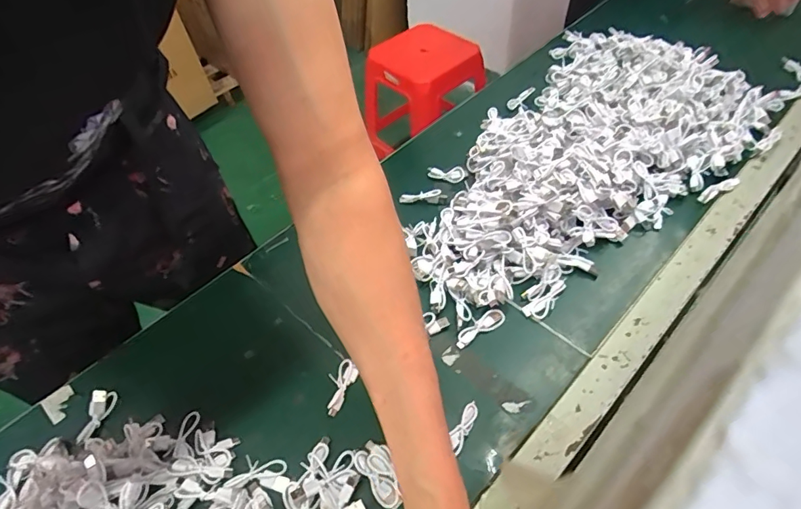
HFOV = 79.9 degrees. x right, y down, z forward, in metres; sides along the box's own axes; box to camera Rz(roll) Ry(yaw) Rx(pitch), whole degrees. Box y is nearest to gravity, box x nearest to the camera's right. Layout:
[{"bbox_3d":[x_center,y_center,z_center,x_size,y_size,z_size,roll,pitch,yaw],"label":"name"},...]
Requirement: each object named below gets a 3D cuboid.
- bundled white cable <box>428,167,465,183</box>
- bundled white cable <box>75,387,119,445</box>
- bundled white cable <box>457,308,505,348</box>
[{"bbox_3d":[0.065,-0.118,0.692,0.060,0.016,0.018,13,52,34],"label":"bundled white cable"},{"bbox_3d":[-0.315,0.171,0.500,0.024,0.017,0.057,-3,50,3],"label":"bundled white cable"},{"bbox_3d":[0.087,0.080,0.530,0.062,0.012,0.018,-27,53,-16],"label":"bundled white cable"}]

